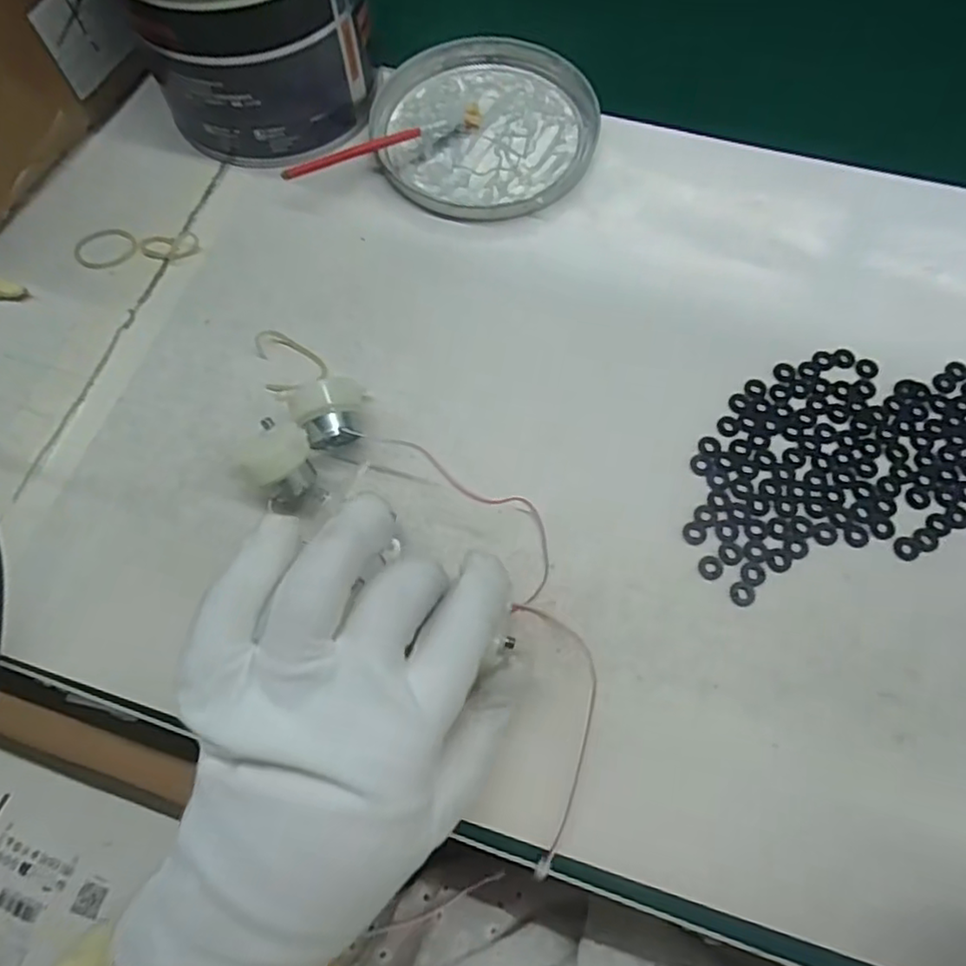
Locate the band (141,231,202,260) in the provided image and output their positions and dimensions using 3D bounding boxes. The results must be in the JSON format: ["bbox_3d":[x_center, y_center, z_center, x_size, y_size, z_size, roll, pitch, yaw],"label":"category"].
[{"bbox_3d":[-0.172,-0.130,0.347,0.032,0.004,0.019,-15,69,-4],"label":"band"}]

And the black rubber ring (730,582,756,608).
[{"bbox_3d":[0.112,0.047,0.271,0.011,0.004,0.010,12,69,6],"label":"black rubber ring"}]

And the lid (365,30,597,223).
[{"bbox_3d":[-0.001,-0.213,0.375,0.132,0.014,0.126,-1,68,1],"label":"lid"}]

